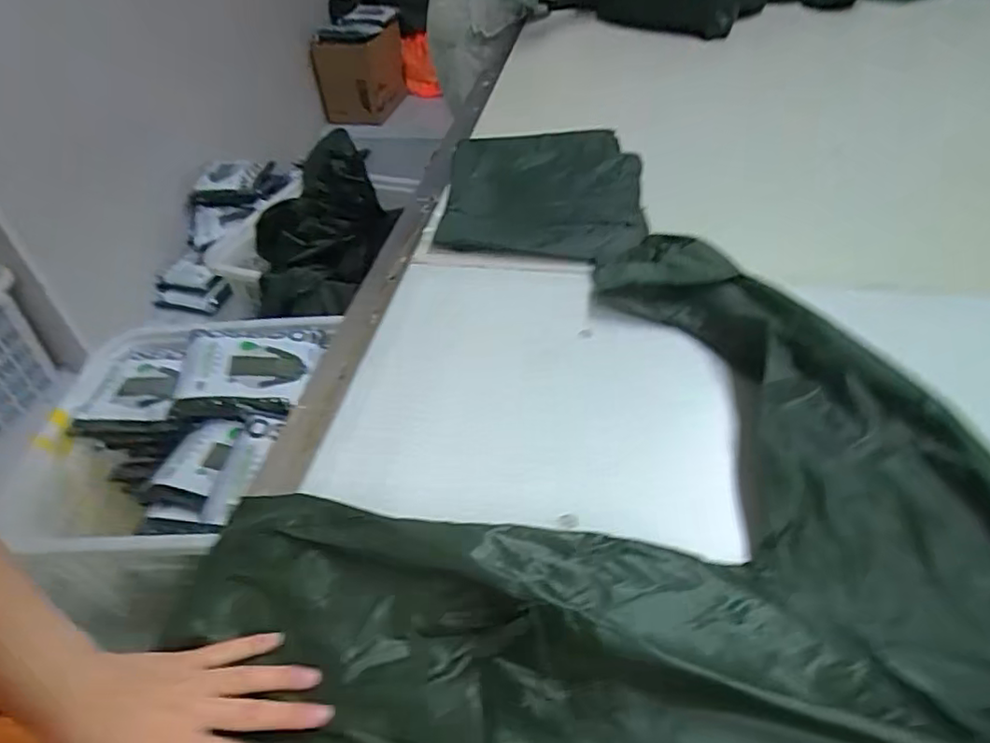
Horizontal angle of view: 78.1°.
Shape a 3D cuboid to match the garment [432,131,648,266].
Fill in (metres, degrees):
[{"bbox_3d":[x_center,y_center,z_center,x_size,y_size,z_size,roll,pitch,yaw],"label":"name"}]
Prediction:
[{"bbox_3d":[0.069,-0.282,0.909,0.273,0.022,0.370,-1,44,4],"label":"garment"}]

